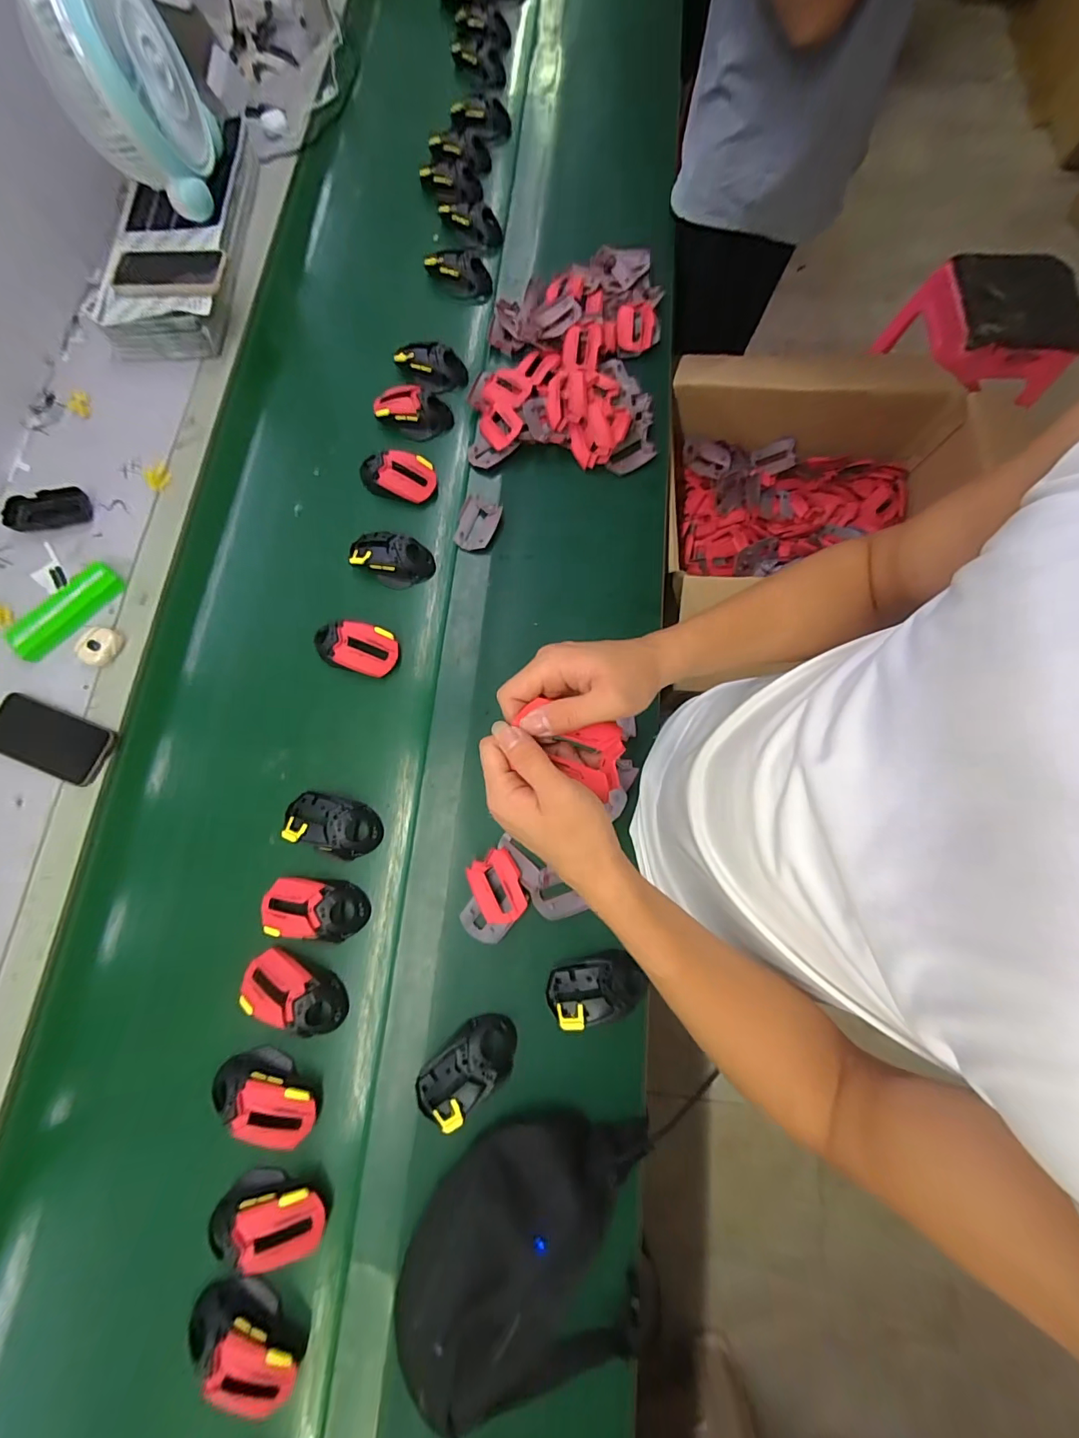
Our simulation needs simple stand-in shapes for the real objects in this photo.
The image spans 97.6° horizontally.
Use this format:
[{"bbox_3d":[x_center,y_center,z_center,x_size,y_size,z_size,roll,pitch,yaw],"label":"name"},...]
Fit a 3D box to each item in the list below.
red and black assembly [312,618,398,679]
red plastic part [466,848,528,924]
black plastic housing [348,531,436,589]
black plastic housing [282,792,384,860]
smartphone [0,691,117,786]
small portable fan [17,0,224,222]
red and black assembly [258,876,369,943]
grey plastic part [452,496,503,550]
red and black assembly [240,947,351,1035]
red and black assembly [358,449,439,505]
[{"bbox_3d":[-0.247,-0.097,0.635,0.109,0.034,0.062,13,76,2],"label":"red and black assembly"},{"bbox_3d":[-0.049,0.201,0.565,0.059,0.018,0.083,-24,78,-7],"label":"red plastic part"},{"bbox_3d":[-0.211,-0.226,0.669,0.116,0.035,0.068,20,77,3],"label":"black plastic housing"},{"bbox_3d":[-0.258,0.131,0.590,0.116,0.047,0.064,18,76,3],"label":"black plastic housing"},{"bbox_3d":[-0.633,0.024,0.607,0.158,0.010,0.077,21,77,4],"label":"smartphone"},{"bbox_3d":[-0.590,-0.916,0.660,0.140,0.225,0.192,-9,77,-2],"label":"small portable fan"},{"bbox_3d":[-0.266,0.224,0.556,0.120,0.034,0.066,10,76,1],"label":"red and black assembly"},{"bbox_3d":[-0.090,-0.285,0.693,0.052,0.016,0.079,17,76,3],"label":"grey plastic part"},{"bbox_3d":[-0.280,0.313,0.535,0.118,0.031,0.064,25,77,5],"label":"red and black assembly"},{"bbox_3d":[-0.209,-0.360,0.702,0.116,0.039,0.068,4,76,0],"label":"red and black assembly"}]

